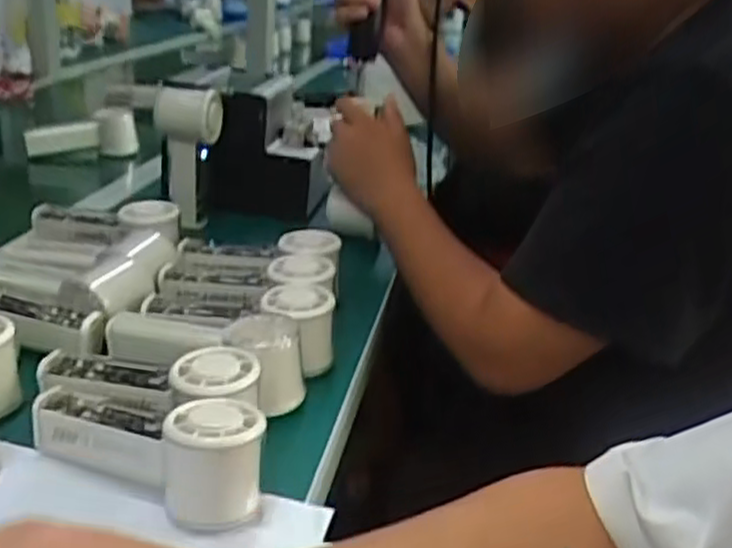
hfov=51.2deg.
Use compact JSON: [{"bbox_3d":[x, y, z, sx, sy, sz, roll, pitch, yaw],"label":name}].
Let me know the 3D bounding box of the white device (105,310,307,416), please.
[{"bbox_3d":[-0.123,0.059,0.561,0.157,0.052,0.066,8,24,10],"label":"white device"}]

